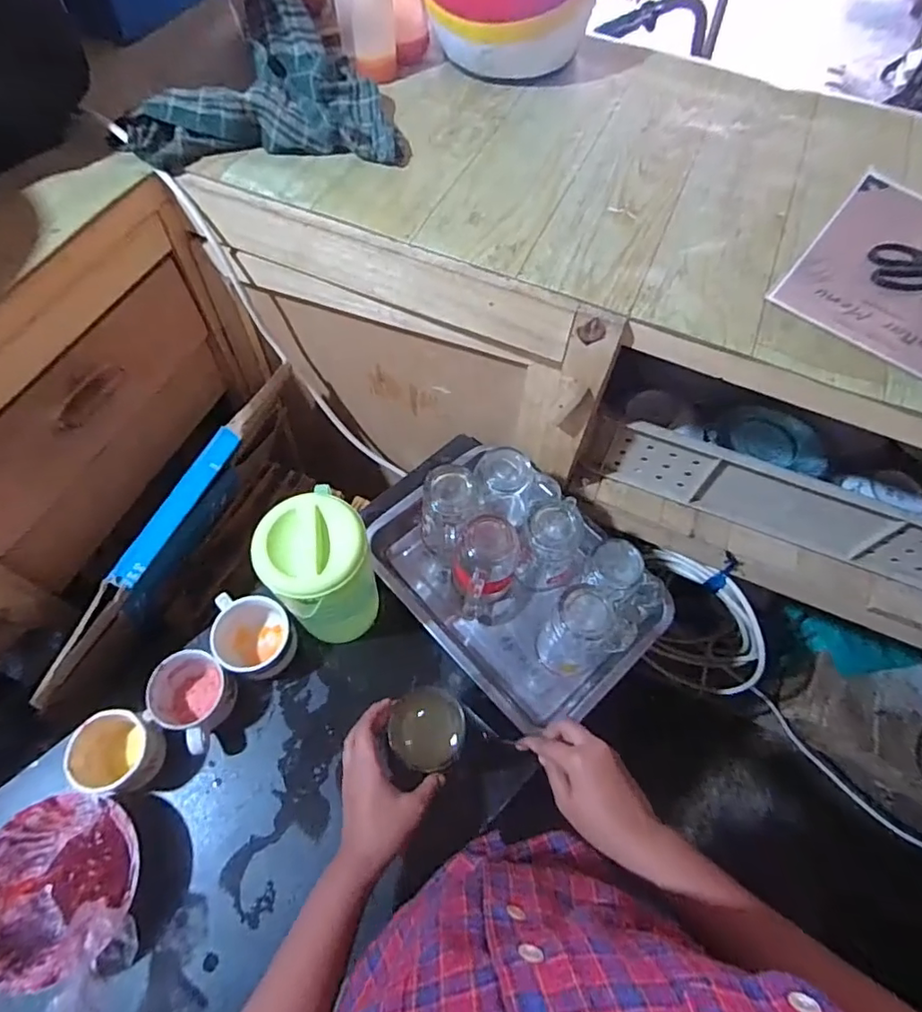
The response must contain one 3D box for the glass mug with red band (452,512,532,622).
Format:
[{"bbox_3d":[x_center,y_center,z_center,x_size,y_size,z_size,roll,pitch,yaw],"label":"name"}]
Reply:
[{"bbox_3d":[0.041,0.080,0.686,0.091,0.118,0.094,1,63,-2],"label":"glass mug with red band"}]

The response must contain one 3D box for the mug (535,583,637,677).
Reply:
[{"bbox_3d":[0.146,0.152,0.649,0.100,0.118,0.073,22,64,9],"label":"mug"}]

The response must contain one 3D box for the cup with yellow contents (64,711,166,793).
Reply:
[{"bbox_3d":[-0.358,0.261,0.594,0.076,0.066,0.074,1,63,-2],"label":"cup with yellow contents"}]

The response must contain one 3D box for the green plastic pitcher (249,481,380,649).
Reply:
[{"bbox_3d":[-0.152,0.075,0.619,0.099,0.181,0.105,40,68,17],"label":"green plastic pitcher"}]

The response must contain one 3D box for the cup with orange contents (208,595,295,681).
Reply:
[{"bbox_3d":[-0.243,0.153,0.662,0.082,0.062,0.102,-33,69,-17],"label":"cup with orange contents"}]

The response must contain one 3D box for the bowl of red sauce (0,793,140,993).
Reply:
[{"bbox_3d":[-0.383,0.359,0.537,0.142,0.070,0.145,1,63,-2],"label":"bowl of red sauce"}]

